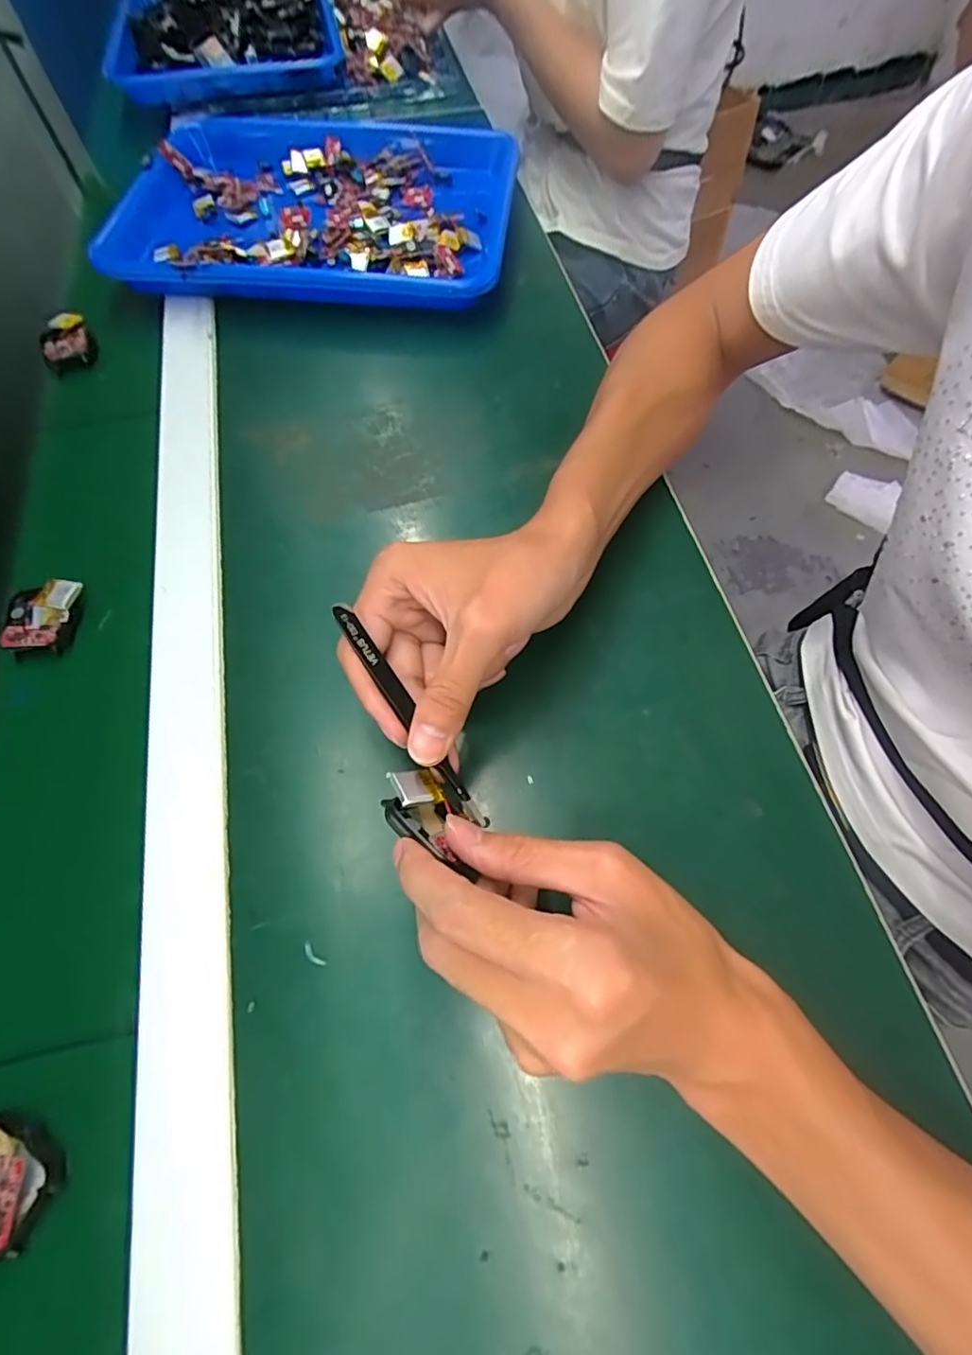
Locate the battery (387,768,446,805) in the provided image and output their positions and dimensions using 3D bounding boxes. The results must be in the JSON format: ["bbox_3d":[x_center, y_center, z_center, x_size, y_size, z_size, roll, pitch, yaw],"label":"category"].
[{"bbox_3d":[-0.030,0.047,0.249,0.021,0.004,0.018,-2,40,-34],"label":"battery"}]

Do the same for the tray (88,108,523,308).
[{"bbox_3d":[-0.148,-0.430,0.515,0.333,0.041,0.288,3,64,3],"label":"tray"}]

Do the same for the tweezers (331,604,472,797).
[{"bbox_3d":[-0.039,0.011,0.258,0.009,0.005,0.105,-33,85,-13],"label":"tweezers"}]

